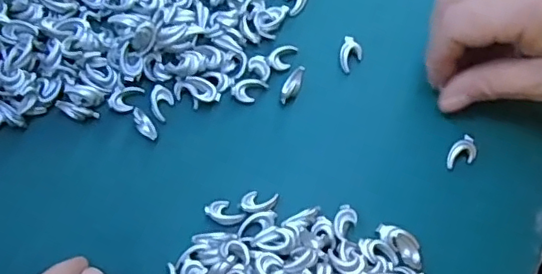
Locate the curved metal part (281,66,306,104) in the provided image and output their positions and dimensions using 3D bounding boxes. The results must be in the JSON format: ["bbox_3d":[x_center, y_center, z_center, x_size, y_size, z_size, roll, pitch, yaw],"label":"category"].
[{"bbox_3d":[0.012,-0.028,0.313,0.009,0.006,0.022,28,81,11],"label":"curved metal part"}]

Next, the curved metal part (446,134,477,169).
[{"bbox_3d":[0.100,0.009,0.301,0.013,0.004,0.020,40,71,15],"label":"curved metal part"}]

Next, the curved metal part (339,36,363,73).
[{"bbox_3d":[0.045,-0.047,0.324,0.012,0.004,0.022,18,67,7],"label":"curved metal part"}]

